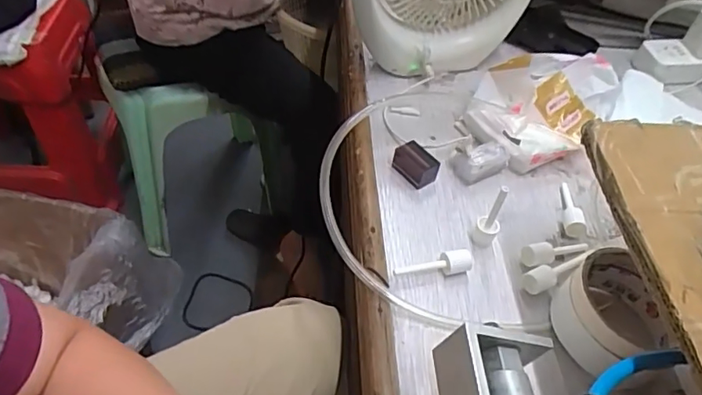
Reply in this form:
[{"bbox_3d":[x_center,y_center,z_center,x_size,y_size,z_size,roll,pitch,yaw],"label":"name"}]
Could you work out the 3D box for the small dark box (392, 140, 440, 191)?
[{"bbox_3d":[0.060,-0.031,0.504,0.024,0.025,0.045,-32,58,-30],"label":"small dark box"}]

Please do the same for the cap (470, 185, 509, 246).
[{"bbox_3d":[0.116,0.016,0.438,0.020,0.063,0.014,22,49,14],"label":"cap"}]

